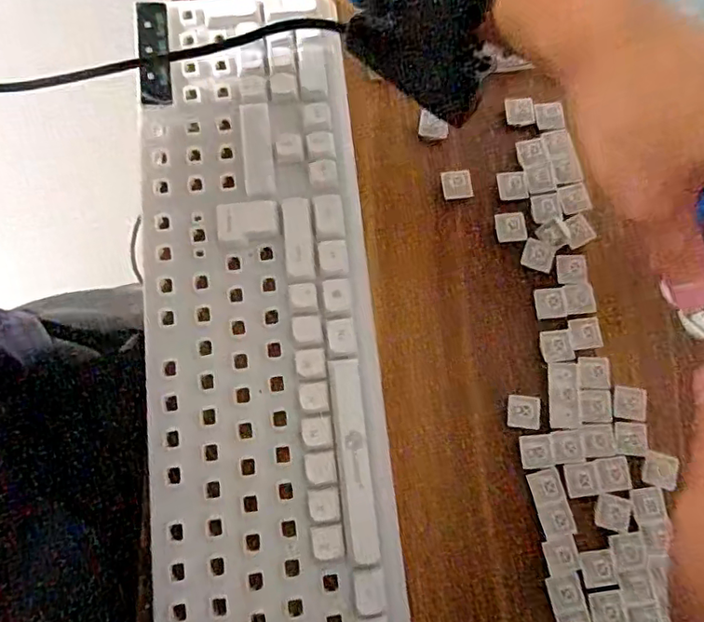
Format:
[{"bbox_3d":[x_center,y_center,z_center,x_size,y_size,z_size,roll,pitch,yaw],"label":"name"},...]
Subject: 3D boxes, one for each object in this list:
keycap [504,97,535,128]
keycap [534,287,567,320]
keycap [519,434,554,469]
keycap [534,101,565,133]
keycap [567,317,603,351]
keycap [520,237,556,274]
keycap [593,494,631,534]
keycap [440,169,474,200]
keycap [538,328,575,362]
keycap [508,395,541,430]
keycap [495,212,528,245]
[{"bbox_3d":[0.104,-0.124,0.341,0.017,0.004,0.018,-4,79,-1],"label":"keycap"},{"bbox_3d":[0.114,-0.005,0.316,0.017,0.004,0.018,-6,79,-2],"label":"keycap"},{"bbox_3d":[0.100,0.076,0.300,0.016,0.004,0.017,-4,79,-1],"label":"keycap"},{"bbox_3d":[0.122,-0.120,0.340,0.017,0.004,0.018,-8,79,-2],"label":"keycap"},{"bbox_3d":[0.132,0.013,0.312,0.018,0.004,0.018,-8,79,-2],"label":"keycap"},{"bbox_3d":[0.109,-0.033,0.322,0.018,0.004,0.017,20,79,4],"label":"keycap"},{"bbox_3d":[0.139,0.107,0.292,0.018,0.004,0.017,15,79,2],"label":"keycap"},{"bbox_3d":[0.063,-0.076,0.332,0.018,0.005,0.017,-9,79,-2],"label":"keycap"},{"bbox_3d":[0.115,0.019,0.311,0.017,0.004,0.018,-11,79,-3],"label":"keycap"},{"bbox_3d":[0.095,0.056,0.303,0.018,0.004,0.018,6,79,1],"label":"keycap"},{"bbox_3d":[0.094,-0.050,0.326,0.018,0.004,0.018,-4,79,-1],"label":"keycap"}]

